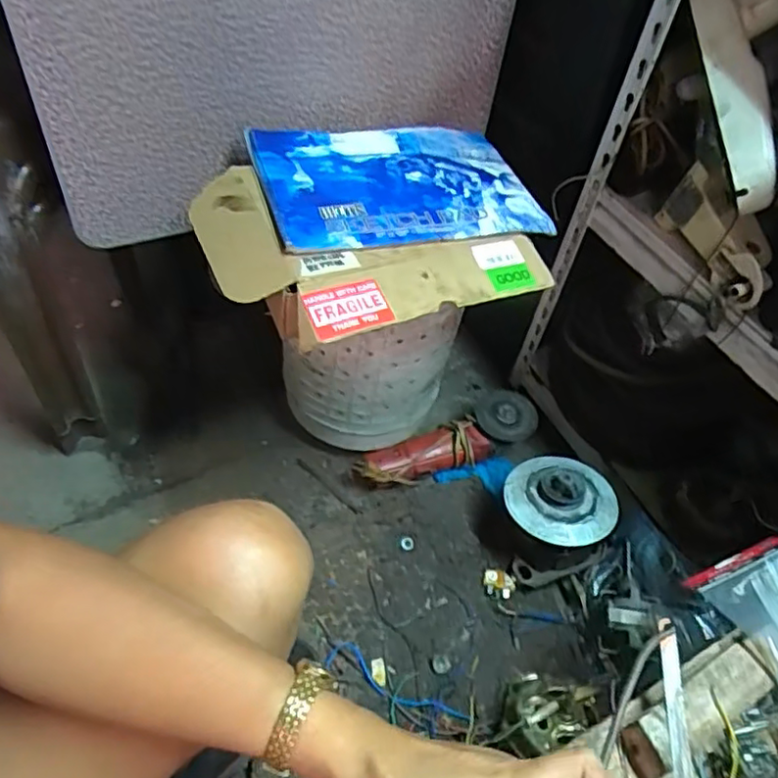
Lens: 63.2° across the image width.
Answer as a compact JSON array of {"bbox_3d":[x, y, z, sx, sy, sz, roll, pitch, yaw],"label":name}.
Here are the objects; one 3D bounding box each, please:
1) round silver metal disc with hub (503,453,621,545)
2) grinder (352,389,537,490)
[{"bbox_3d":[0.243,0.146,0.884,0.146,0.040,0.147,3,49,-4],"label":"round silver metal disc with hub"},{"bbox_3d":[0.091,0.091,1.009,0.299,0.082,0.091,-18,54,-21],"label":"grinder"}]

